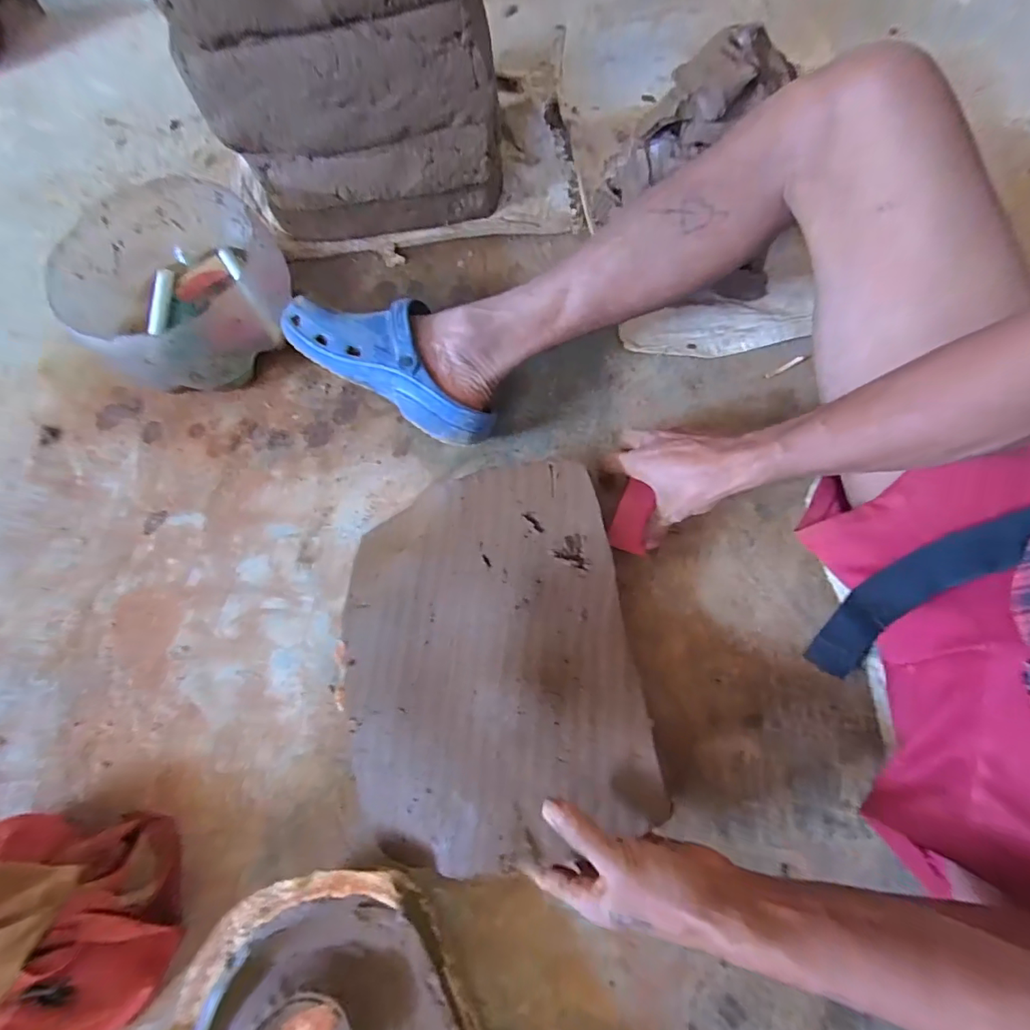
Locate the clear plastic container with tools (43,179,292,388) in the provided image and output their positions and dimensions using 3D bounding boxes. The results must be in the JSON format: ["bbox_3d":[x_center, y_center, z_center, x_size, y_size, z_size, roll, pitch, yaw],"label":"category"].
[{"bbox_3d":[-0.396,-0.266,0.605,0.227,0.125,0.241,-36,71,-9],"label":"clear plastic container with tools"}]

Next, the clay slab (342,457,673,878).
[{"bbox_3d":[-0.025,0.113,0.439,0.250,0.030,0.325,-9,69,0],"label":"clay slab"}]

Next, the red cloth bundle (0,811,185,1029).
[{"bbox_3d":[-0.400,0.340,0.383,0.201,0.114,0.181,-15,70,-3],"label":"red cloth bundle"}]

